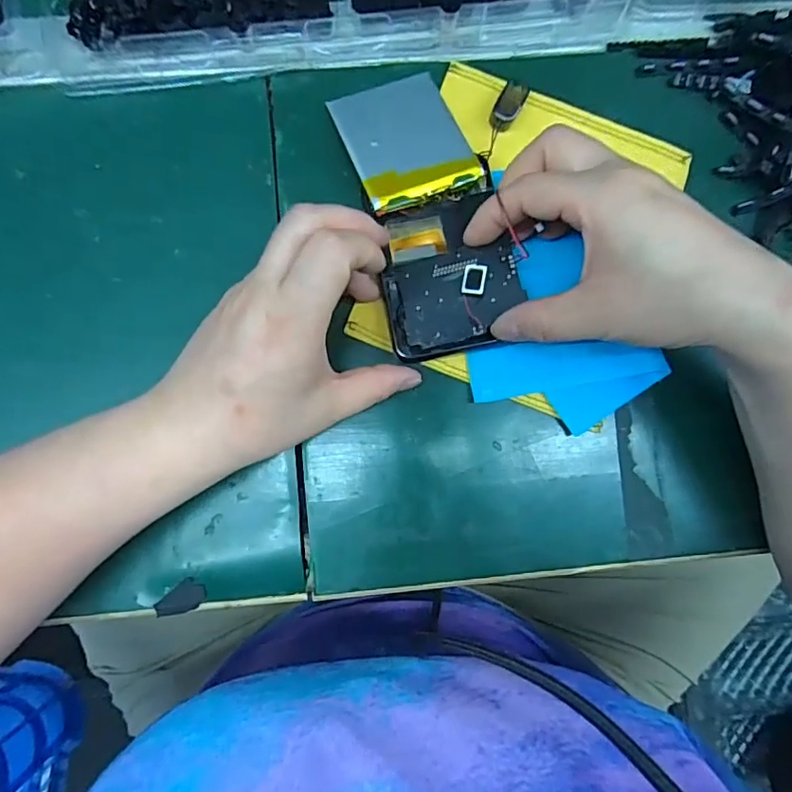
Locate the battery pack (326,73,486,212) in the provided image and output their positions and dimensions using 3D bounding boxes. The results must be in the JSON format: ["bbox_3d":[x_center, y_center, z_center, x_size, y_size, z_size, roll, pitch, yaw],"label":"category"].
[{"bbox_3d":[0.004,-0.142,0.292,0.063,0.005,0.083,-23,70,-8],"label":"battery pack"}]

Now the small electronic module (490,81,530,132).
[{"bbox_3d":[0.064,-0.165,0.302,0.014,0.004,0.030,27,86,0],"label":"small electronic module"}]

